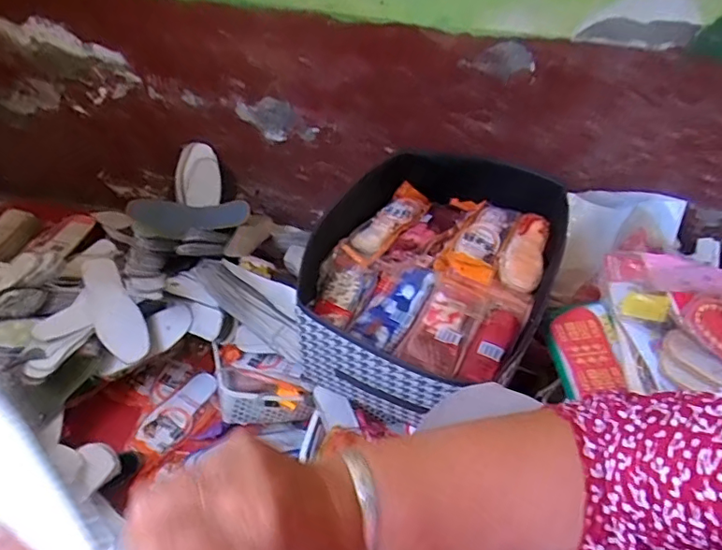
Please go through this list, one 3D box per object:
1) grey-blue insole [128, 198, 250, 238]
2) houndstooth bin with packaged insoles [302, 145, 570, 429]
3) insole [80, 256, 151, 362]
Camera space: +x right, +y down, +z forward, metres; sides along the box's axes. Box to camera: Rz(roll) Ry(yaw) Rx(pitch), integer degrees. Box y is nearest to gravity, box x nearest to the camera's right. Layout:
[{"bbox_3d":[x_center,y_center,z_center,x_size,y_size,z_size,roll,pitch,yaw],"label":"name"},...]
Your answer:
[{"bbox_3d":[-0.370,-0.122,1.146,0.244,0.082,0.018,0,26,-11],"label":"grey-blue insole"},{"bbox_3d":[0.099,0.002,0.843,0.348,0.200,0.441,22,46,15],"label":"houndstooth bin with packaged insoles"},{"bbox_3d":[-0.416,0.048,0.879,0.071,0.049,0.222,-24,52,-28],"label":"insole"}]

